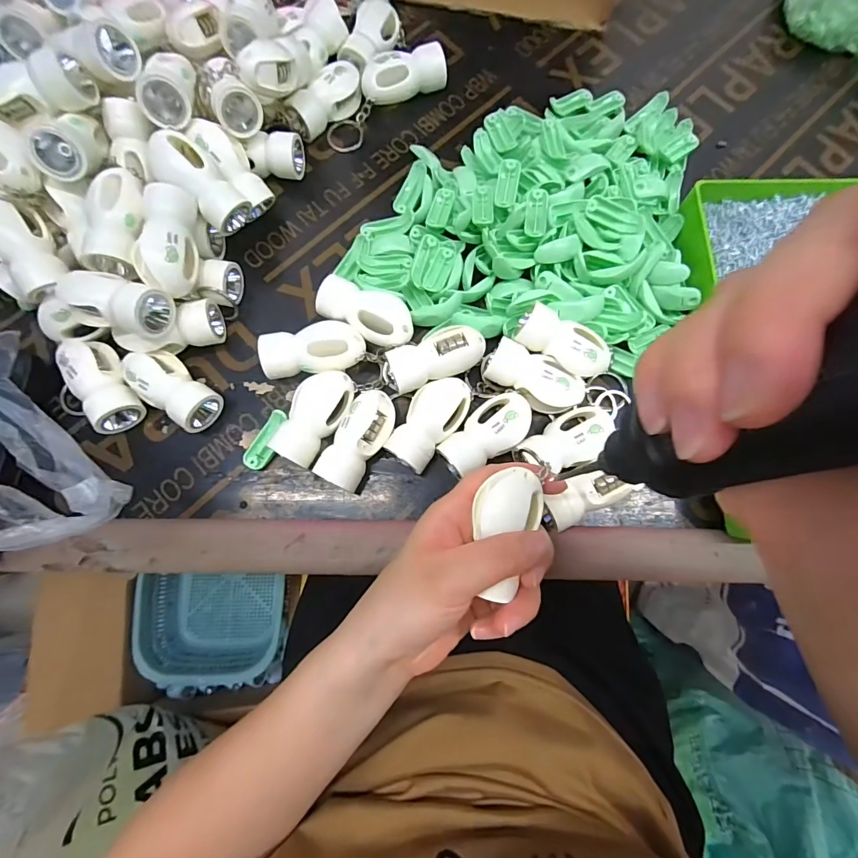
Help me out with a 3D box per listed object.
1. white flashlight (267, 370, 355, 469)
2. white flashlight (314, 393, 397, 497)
[{"bbox_3d":[-0.074,-0.008,0.279,0.034,0.025,0.063,29,78,5],"label":"white flashlight"},{"bbox_3d":[-0.044,0.007,0.274,0.030,0.031,0.064,29,78,5],"label":"white flashlight"}]

